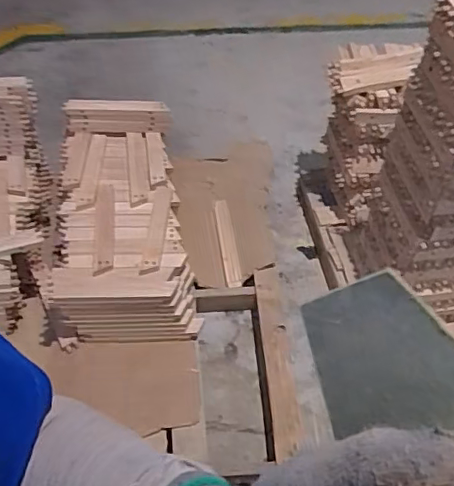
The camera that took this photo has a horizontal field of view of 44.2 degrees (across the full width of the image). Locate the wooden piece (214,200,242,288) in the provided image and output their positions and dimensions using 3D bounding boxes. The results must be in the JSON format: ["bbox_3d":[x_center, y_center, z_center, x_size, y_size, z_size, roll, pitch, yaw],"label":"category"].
[{"bbox_3d":[0.000,-0.002,1.732,0.049,0.021,0.326,-13,55,6],"label":"wooden piece"}]

